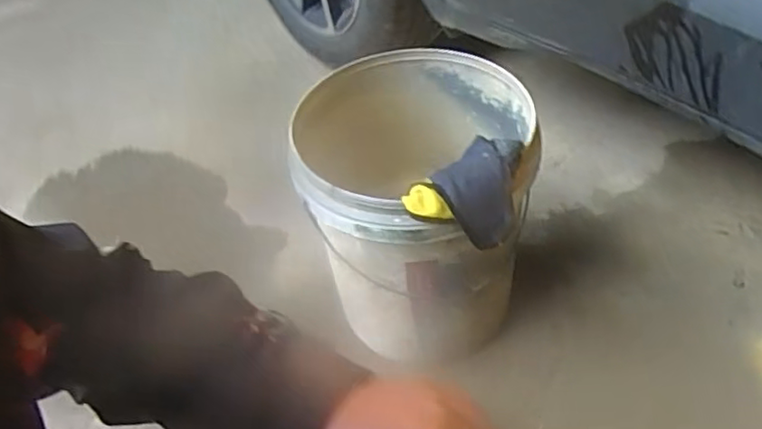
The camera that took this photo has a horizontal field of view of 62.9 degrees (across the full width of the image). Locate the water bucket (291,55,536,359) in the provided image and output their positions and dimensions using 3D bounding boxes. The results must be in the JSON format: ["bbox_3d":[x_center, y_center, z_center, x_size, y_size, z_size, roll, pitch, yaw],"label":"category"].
[{"bbox_3d":[0.046,-0.030,0.859,0.296,0.300,0.323,-4,46,4],"label":"water bucket"}]

